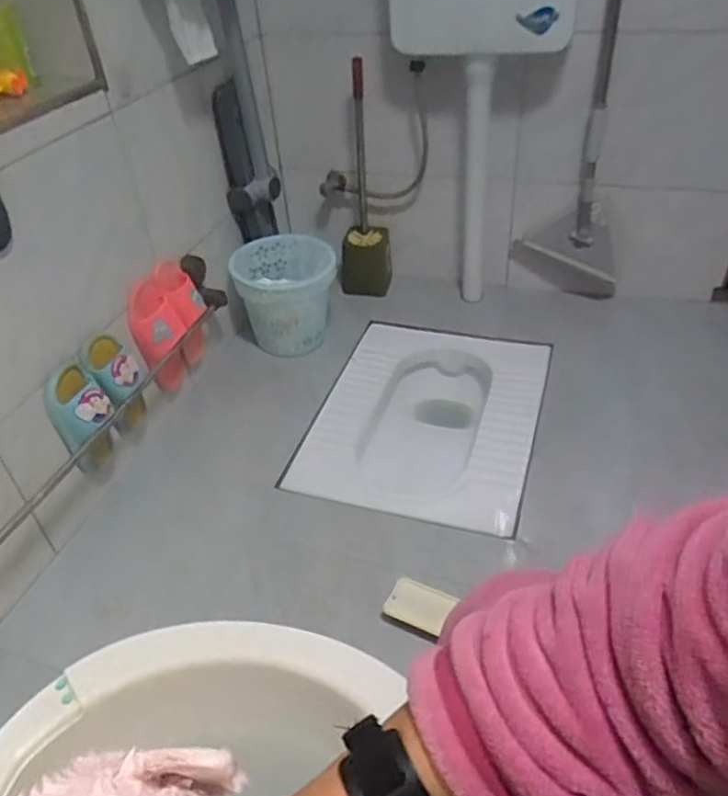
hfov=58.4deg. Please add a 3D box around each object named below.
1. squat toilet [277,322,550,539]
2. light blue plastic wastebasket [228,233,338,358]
[{"bbox_3d":[0.138,0.059,1.360,0.421,0.145,0.560,9,41,17],"label":"squat toilet"},{"bbox_3d":[-0.172,-0.230,1.485,0.225,0.196,0.208,-5,39,0],"label":"light blue plastic wastebasket"}]

